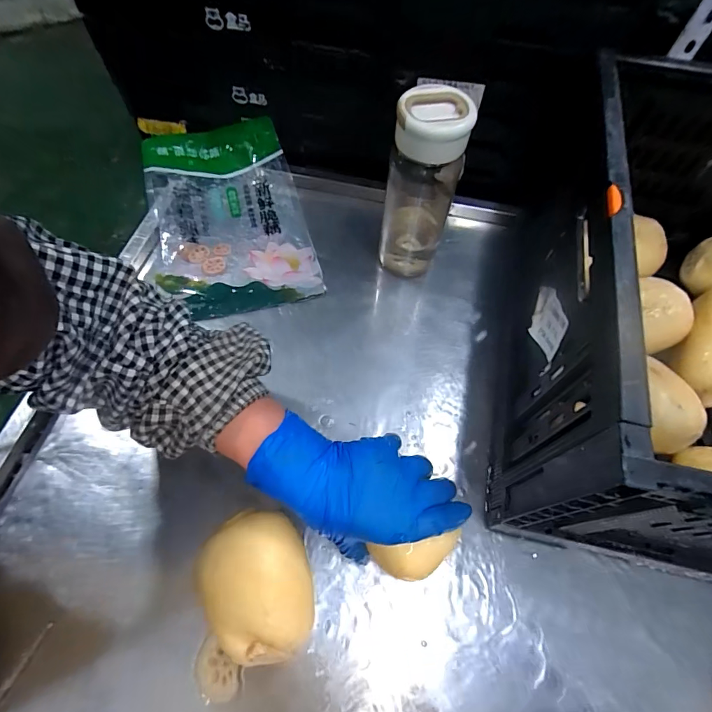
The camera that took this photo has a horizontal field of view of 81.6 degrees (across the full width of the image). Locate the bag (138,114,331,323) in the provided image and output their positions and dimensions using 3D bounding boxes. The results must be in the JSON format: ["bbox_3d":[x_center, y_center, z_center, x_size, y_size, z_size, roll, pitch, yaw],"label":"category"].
[{"bbox_3d":[-0.170,-0.192,0.538,0.199,0.057,0.306,-11,68,-10],"label":"bag"}]

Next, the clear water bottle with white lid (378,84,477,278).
[{"bbox_3d":[0.070,-0.182,0.458,0.074,0.204,0.082,14,63,4],"label":"clear water bottle with white lid"}]

